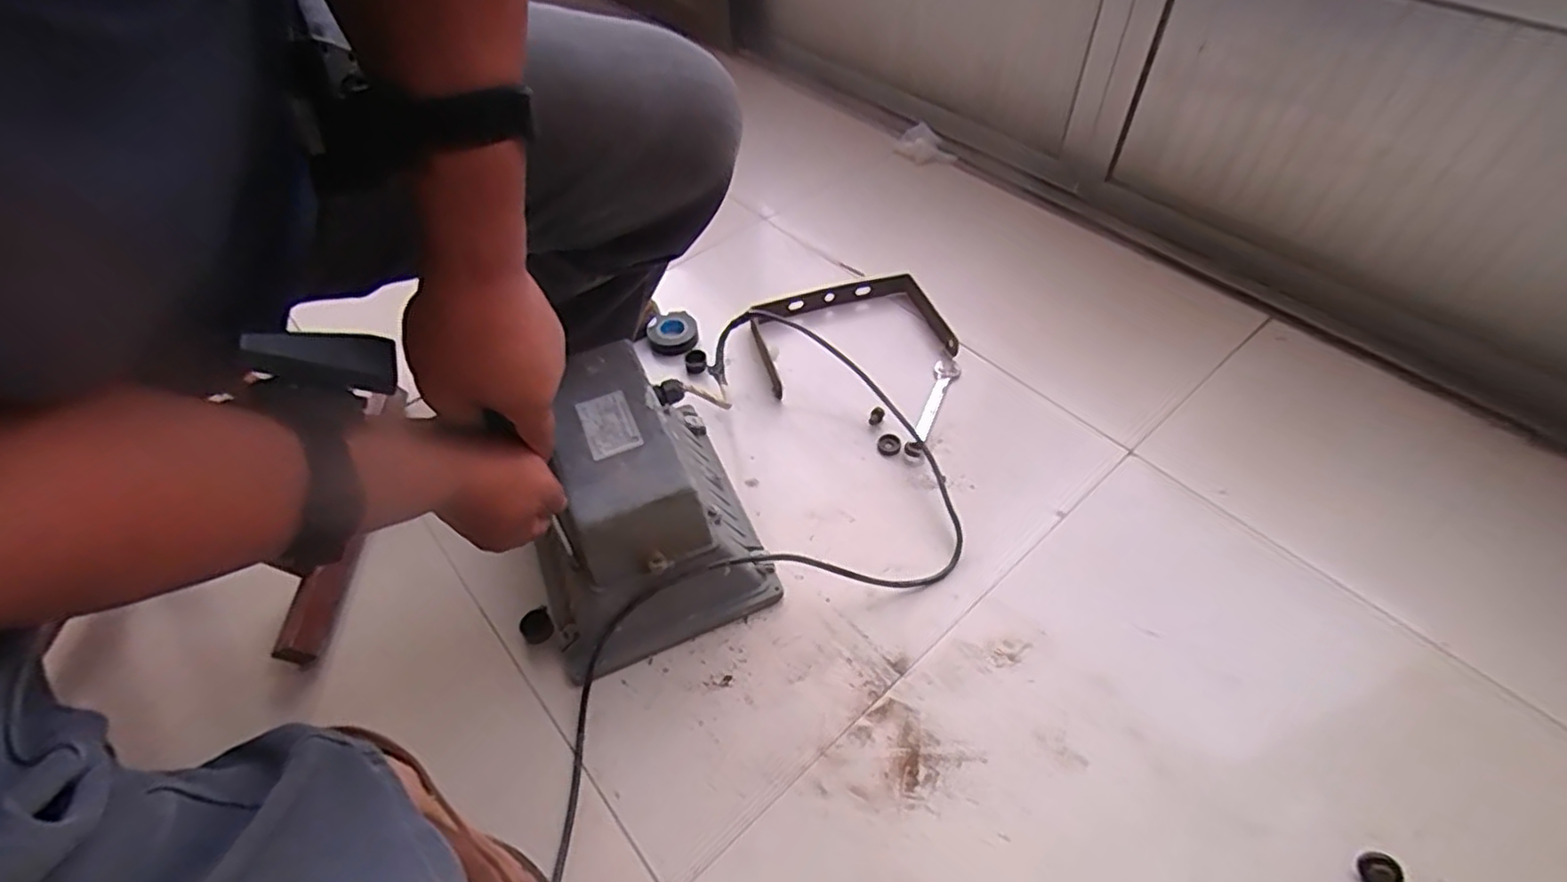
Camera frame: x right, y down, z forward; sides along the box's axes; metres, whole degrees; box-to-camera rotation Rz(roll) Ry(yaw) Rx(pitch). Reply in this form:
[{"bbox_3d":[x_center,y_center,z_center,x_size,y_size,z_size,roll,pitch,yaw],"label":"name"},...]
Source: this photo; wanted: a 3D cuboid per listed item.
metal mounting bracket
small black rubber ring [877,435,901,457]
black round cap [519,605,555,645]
[{"bbox_3d":[0.080,-0.137,0.839,0.229,0.035,0.163,-12,52,-4],"label":"metal mounting bracket"},{"bbox_3d":[0.114,0.005,0.741,0.025,0.014,0.024,-3,52,4],"label":"small black rubber ring"},{"bbox_3d":[-0.219,0.165,0.612,0.028,0.016,0.030,-3,52,4],"label":"black round cap"}]

